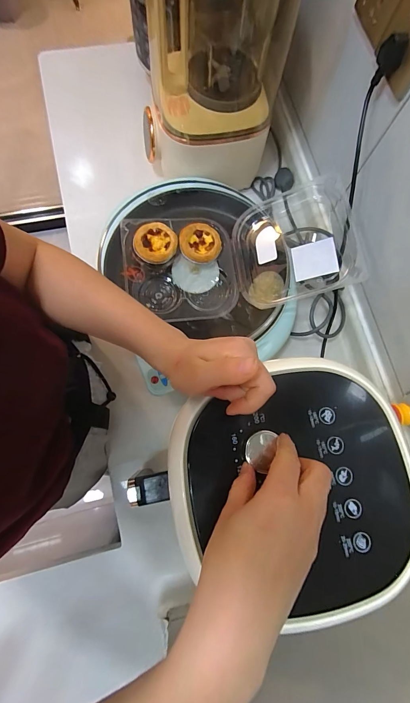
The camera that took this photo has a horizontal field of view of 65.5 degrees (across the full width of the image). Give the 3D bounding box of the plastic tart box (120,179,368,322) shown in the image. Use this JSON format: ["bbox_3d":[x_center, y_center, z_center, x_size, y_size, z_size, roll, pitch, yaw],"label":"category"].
[{"bbox_3d":[0.053,-0.167,0.533,0.374,0.099,0.193,-4,71,-3],"label":"plastic tart box"}]

